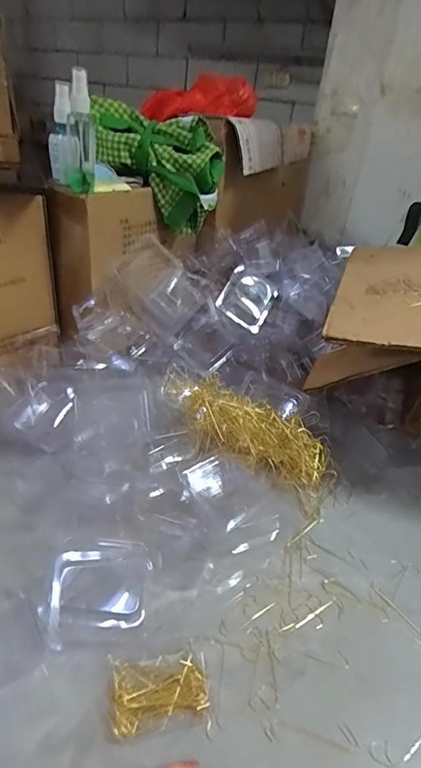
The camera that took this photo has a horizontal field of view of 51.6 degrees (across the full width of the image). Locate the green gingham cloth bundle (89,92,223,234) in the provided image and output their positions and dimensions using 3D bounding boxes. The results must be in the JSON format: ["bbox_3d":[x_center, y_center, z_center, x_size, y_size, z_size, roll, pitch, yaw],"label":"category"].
[{"bbox_3d":[-0.084,-0.329,0.679,0.198,0.157,0.085,2,33,-9],"label":"green gingham cloth bundle"}]

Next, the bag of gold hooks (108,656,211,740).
[{"bbox_3d":[-0.038,0.229,0.327,0.071,0.014,0.049,0,33,-12],"label":"bag of gold hooks"}]

